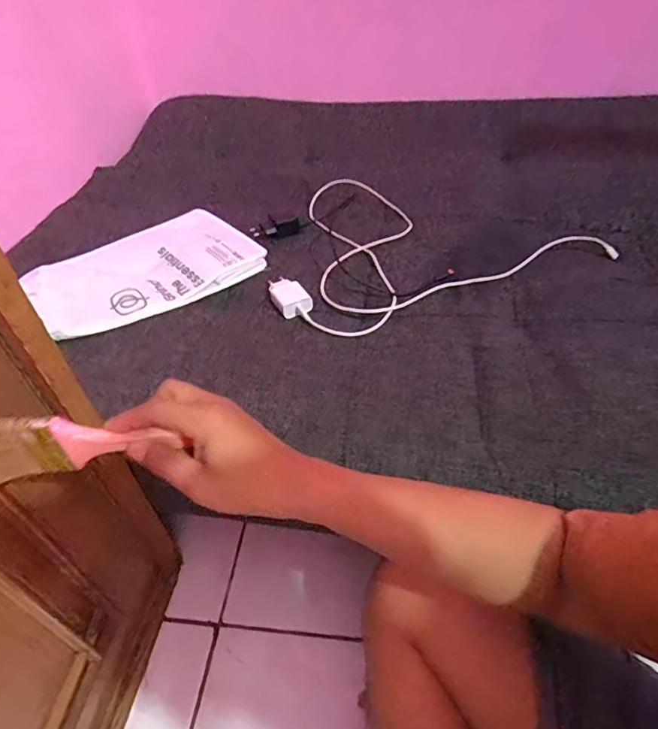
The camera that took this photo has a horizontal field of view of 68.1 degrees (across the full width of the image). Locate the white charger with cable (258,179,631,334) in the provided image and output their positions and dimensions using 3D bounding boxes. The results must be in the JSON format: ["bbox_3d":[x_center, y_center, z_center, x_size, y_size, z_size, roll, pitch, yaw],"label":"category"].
[{"bbox_3d":[0.128,-0.217,0.784,0.513,0.035,0.360,-20,48,-16],"label":"white charger with cable"}]

